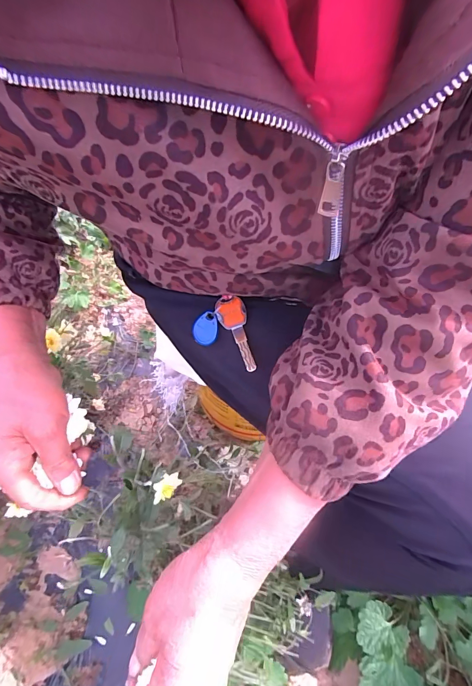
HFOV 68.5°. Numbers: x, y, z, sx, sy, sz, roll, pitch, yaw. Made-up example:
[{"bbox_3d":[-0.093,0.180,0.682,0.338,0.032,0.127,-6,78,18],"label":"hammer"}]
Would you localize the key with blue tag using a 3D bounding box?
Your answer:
[{"bbox_3d":[-0.003,-0.012,0.313,0.075,0.012,0.053,33,88,28],"label":"key with blue tag"}]

